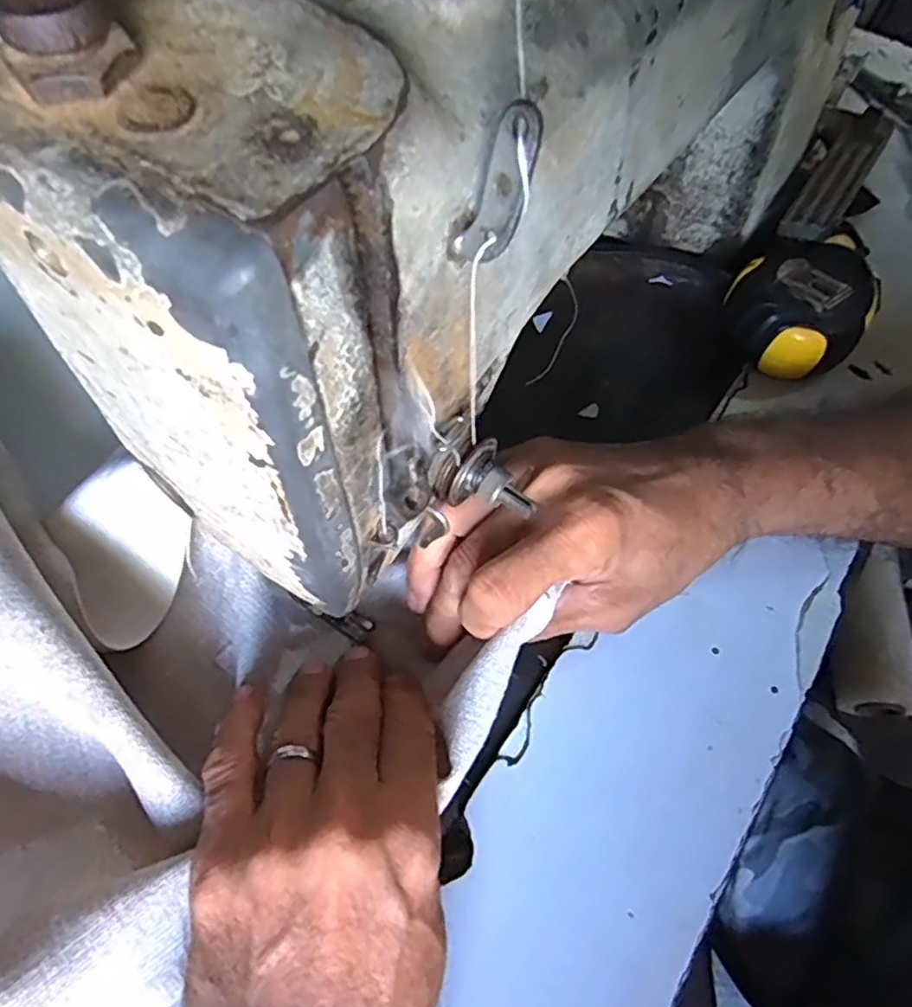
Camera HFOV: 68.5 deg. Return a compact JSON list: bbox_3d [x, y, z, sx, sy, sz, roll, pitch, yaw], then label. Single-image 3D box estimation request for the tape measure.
[{"bbox_3d":[0.189,-0.109,0.372,0.074,0.048,0.083,20,62,11],"label":"tape measure"}]

